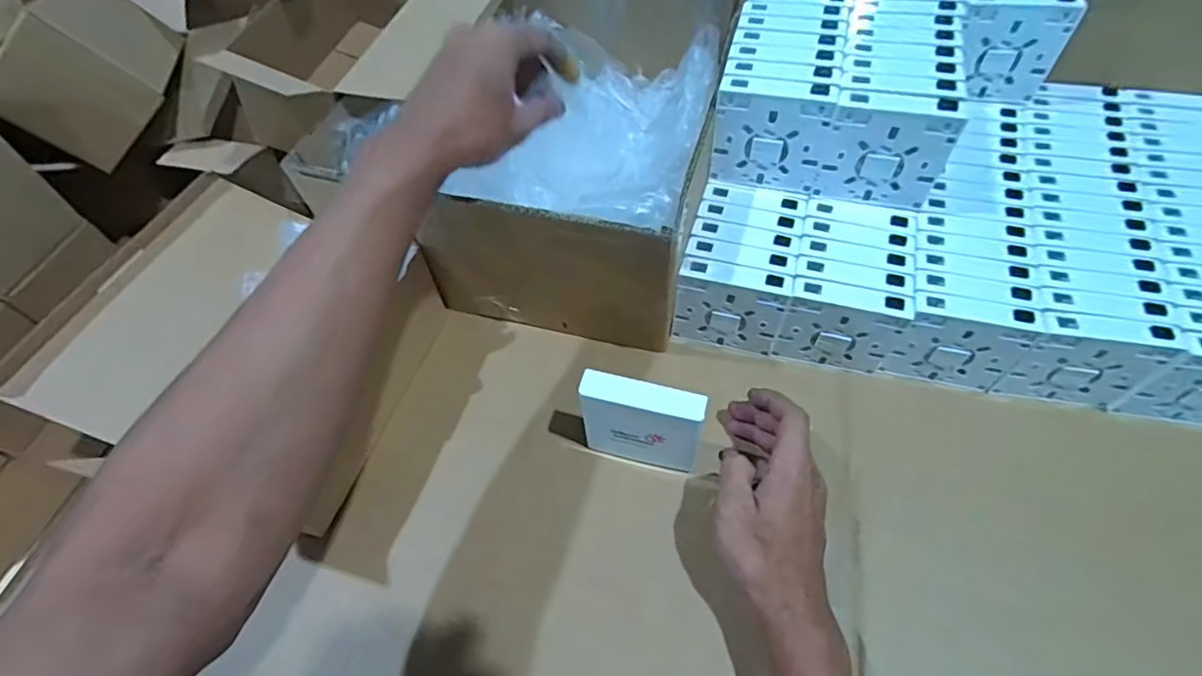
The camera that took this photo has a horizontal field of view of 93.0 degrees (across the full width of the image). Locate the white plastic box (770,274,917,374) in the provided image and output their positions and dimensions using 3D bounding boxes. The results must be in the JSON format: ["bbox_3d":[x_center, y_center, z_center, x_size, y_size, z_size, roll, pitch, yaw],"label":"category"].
[{"bbox_3d":[0.188,-0.006,0.453,0.085,0.085,0.019,12,54,14],"label":"white plastic box"}]

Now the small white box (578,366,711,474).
[{"bbox_3d":[0.030,0.063,0.412,0.083,0.082,0.024,14,55,15],"label":"small white box"}]

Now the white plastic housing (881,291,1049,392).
[{"bbox_3d":[0.273,0.006,0.442,0.084,0.086,0.020,7,53,10],"label":"white plastic housing"}]

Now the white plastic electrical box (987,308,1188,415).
[{"bbox_3d":[0.357,0.020,0.426,0.087,0.086,0.017,8,53,11],"label":"white plastic electrical box"}]

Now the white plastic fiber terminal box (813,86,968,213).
[{"bbox_3d":[0.217,-0.141,0.439,0.086,0.090,0.018,12,54,14],"label":"white plastic fiber terminal box"}]

